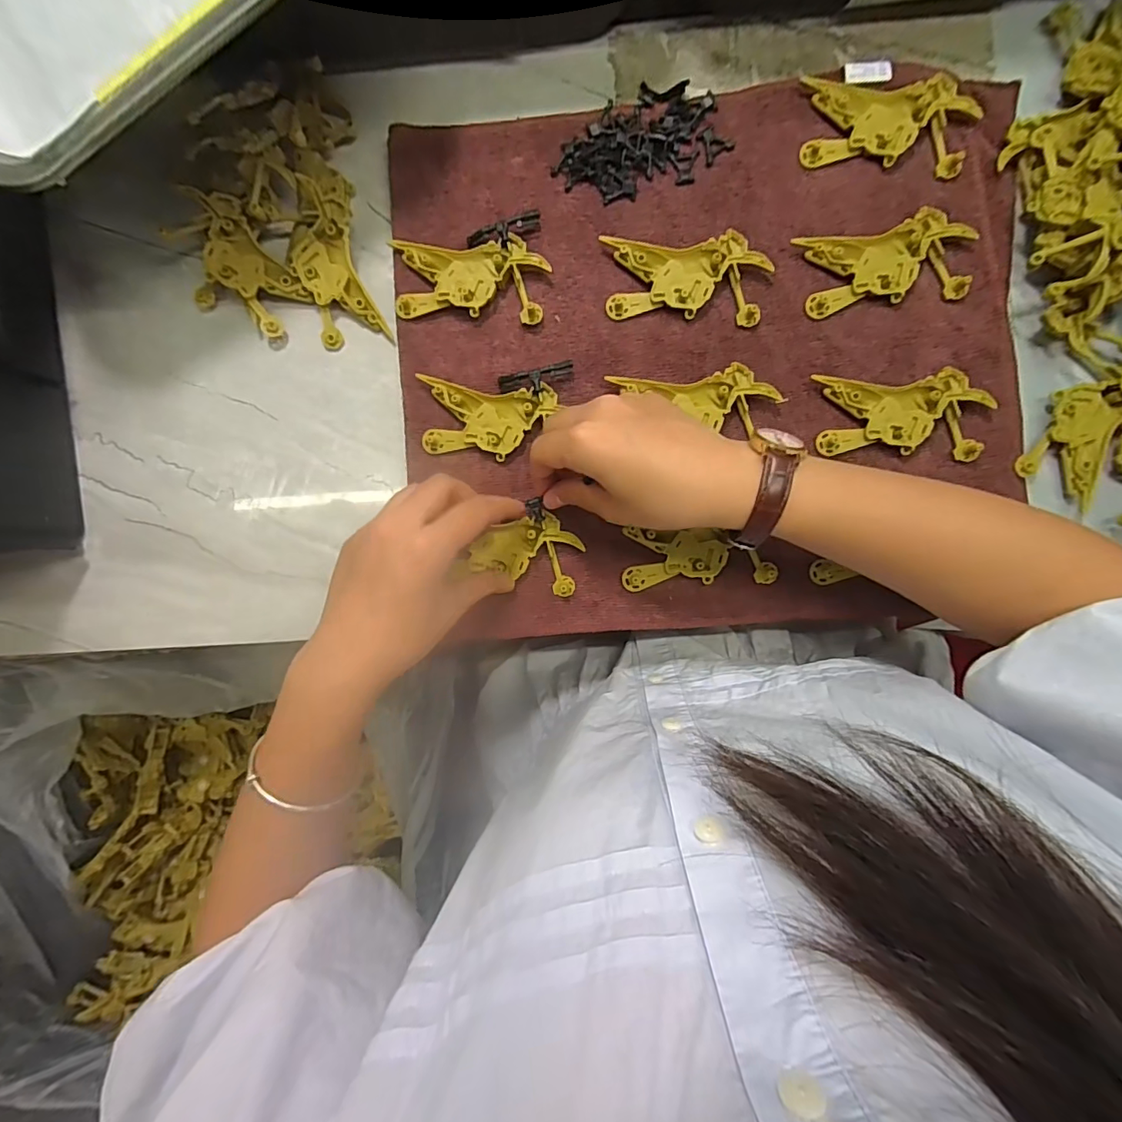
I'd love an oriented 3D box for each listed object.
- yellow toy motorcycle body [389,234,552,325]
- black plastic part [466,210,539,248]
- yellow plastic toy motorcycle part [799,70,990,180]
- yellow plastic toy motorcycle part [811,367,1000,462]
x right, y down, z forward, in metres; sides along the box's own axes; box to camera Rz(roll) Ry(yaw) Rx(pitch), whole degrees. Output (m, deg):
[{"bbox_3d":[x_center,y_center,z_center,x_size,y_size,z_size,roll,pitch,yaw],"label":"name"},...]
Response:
[{"bbox_3d":[-0.059,-0.182,0.329,0.095,0.010,0.048,5,92,3],"label":"yellow toy motorcycle body"},{"bbox_3d":[-0.036,-0.210,0.326,0.048,0.011,0.016,-14,90,4],"label":"black plastic part"},{"bbox_3d":[0.203,-0.275,0.317,0.101,0.014,0.050,8,92,3],"label":"yellow plastic toy motorcycle part"},{"bbox_3d":[0.212,-0.092,0.317,0.099,0.011,0.051,3,91,3],"label":"yellow plastic toy motorcycle part"}]

